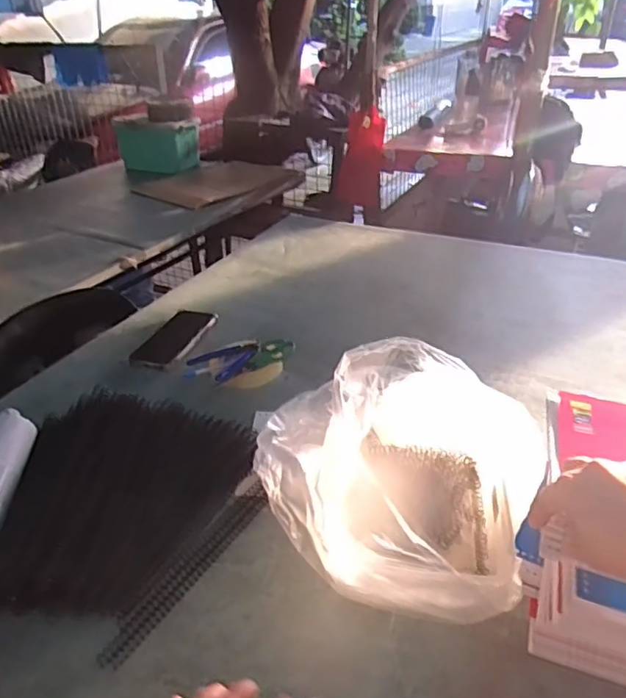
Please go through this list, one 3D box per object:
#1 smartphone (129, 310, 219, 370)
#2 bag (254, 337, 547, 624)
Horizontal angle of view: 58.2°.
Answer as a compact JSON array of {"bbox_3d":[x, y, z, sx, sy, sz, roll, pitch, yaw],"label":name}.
[{"bbox_3d":[-0.227,-0.023,0.929,0.078,0.014,0.176,10,35,19],"label":"smartphone"},{"bbox_3d":[0.091,0.120,0.592,0.309,0.102,0.278,27,43,37],"label":"bag"}]

